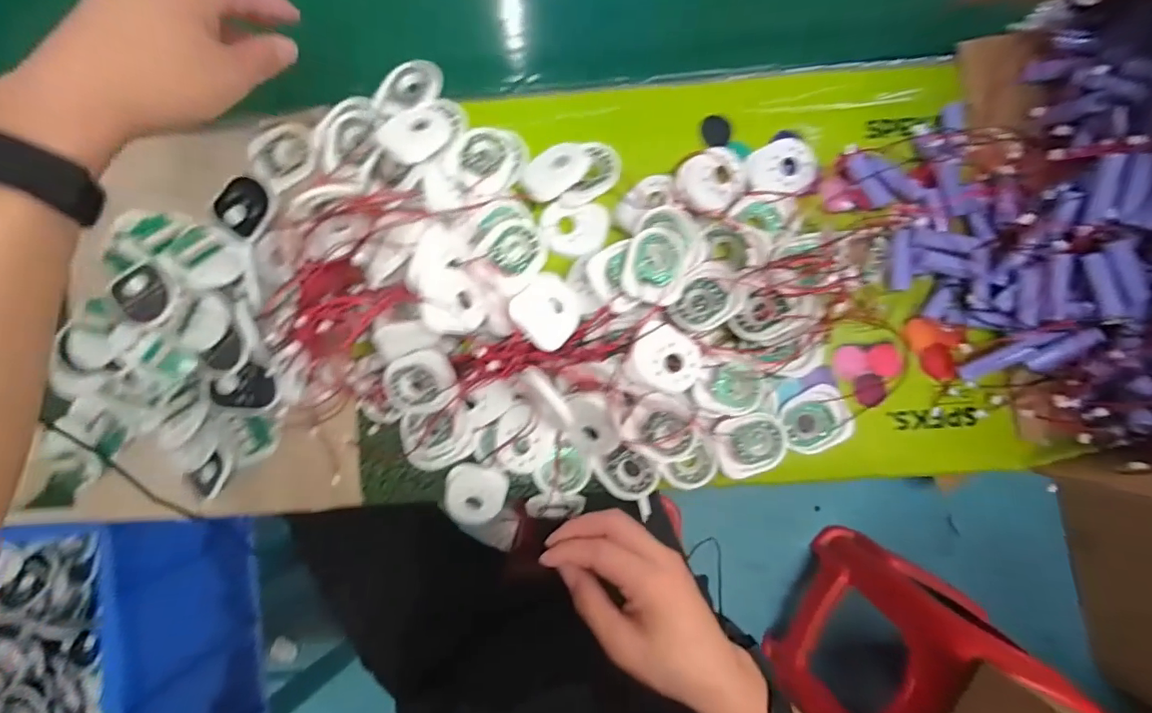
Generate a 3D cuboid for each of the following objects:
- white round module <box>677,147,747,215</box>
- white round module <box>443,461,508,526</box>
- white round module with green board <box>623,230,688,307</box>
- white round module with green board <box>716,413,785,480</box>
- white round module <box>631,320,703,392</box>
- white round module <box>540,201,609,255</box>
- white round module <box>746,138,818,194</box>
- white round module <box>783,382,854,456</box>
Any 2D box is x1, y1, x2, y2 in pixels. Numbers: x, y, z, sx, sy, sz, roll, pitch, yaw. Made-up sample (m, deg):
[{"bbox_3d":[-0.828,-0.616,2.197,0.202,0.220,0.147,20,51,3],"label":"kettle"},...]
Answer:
[{"bbox_3d":[0.111,-0.142,0.408,0.057,0.012,0.048,-20,87,1],"label":"white round module"},{"bbox_3d":[-0.084,0.115,0.421,0.050,0.009,0.051,13,88,2],"label":"white round module"},{"bbox_3d":[0.060,-0.068,0.390,0.046,0.012,0.055,20,82,-12],"label":"white round module with green board"},{"bbox_3d":[0.140,0.069,0.404,0.055,0.016,0.044,-15,87,1],"label":"white round module with green board"},{"bbox_3d":[0.071,0.001,0.390,0.056,0.015,0.045,26,89,2],"label":"white round module"},{"bbox_3d":[0.000,-0.106,0.421,0.054,0.006,0.042,2,88,1],"label":"white round module"},{"bbox_3d":[0.169,-0.154,0.409,0.056,0.017,0.045,-20,87,0],"label":"white round module"},{"bbox_3d":[0.194,0.051,0.409,0.055,0.007,0.049,-23,87,0],"label":"white round module"}]

